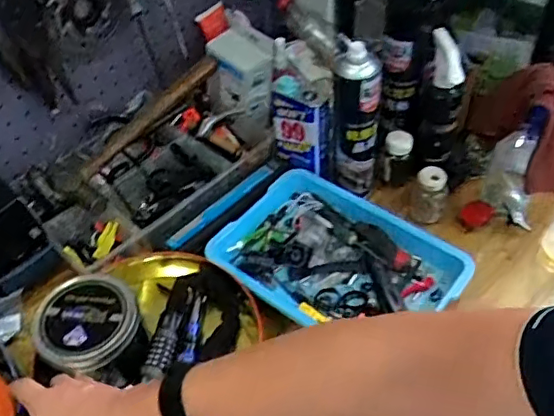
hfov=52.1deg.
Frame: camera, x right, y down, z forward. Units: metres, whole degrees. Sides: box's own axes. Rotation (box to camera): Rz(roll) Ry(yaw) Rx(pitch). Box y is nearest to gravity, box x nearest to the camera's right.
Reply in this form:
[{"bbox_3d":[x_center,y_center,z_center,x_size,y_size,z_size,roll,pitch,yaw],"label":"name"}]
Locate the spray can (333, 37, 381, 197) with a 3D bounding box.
[{"bbox_3d":[0.114,-0.128,0.811,0.064,0.228,0.064,3,48,8],"label":"spray can"}]

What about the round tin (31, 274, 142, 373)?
[{"bbox_3d":[-0.226,0.133,0.681,0.116,0.027,0.115,-3,48,3],"label":"round tin"}]

